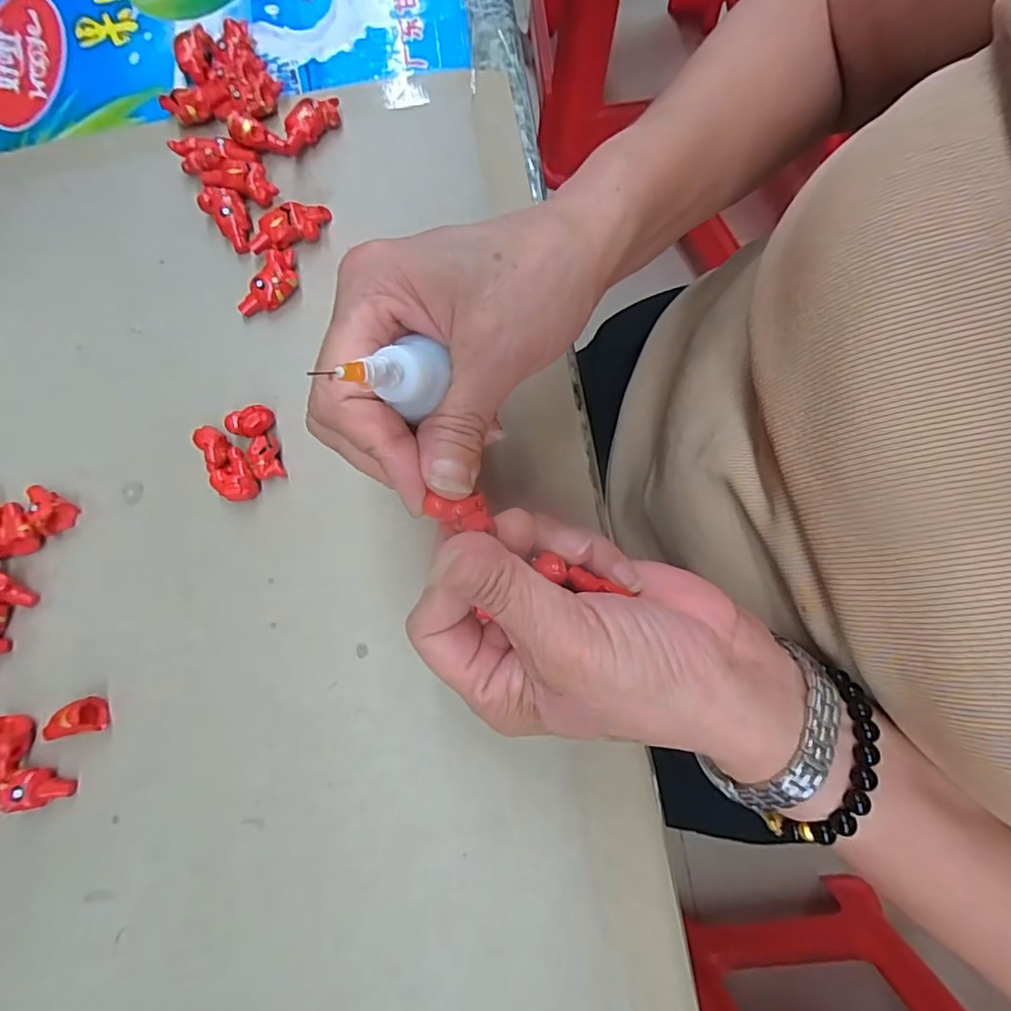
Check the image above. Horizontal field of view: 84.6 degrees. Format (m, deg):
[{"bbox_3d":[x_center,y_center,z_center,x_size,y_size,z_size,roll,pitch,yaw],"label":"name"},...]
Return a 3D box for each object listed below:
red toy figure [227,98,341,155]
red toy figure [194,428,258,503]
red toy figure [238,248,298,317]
[{"bbox_3d":[-0.113,-0.195,0.291,0.056,0.017,0.018,-19,79,-3],"label":"red toy figure"},{"bbox_3d":[-0.129,-0.019,0.258,0.017,0.012,0.040,-33,80,-6],"label":"red toy figure"},{"bbox_3d":[-0.115,-0.109,0.275,0.017,0.013,0.038,28,80,6],"label":"red toy figure"}]

